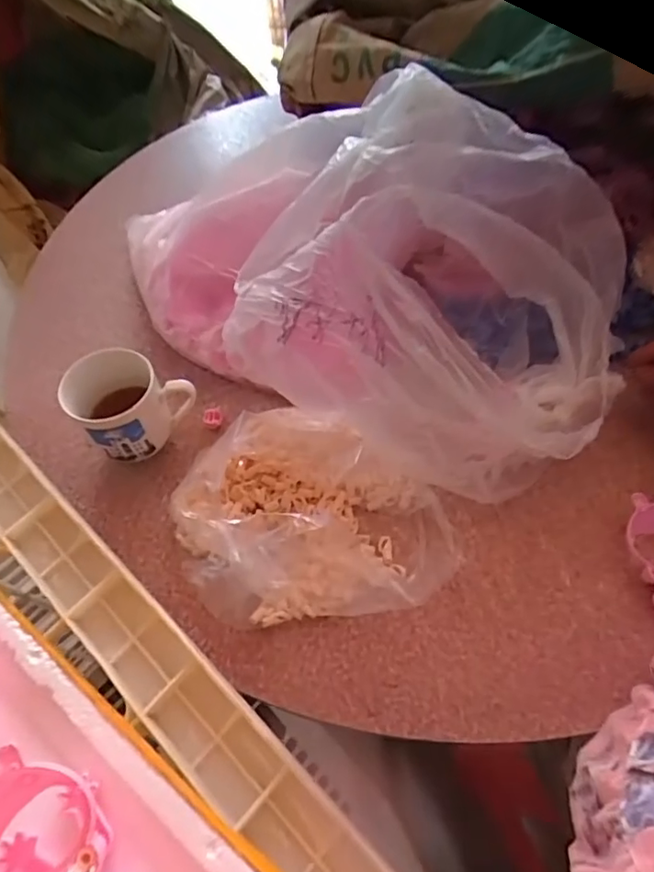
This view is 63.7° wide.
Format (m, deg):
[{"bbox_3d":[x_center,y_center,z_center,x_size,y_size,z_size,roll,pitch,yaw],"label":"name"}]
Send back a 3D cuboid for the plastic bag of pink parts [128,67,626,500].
[{"bbox_3d":[0.051,-0.159,0.491,0.457,0.194,0.289,32,65,18],"label":"plastic bag of pink parts"}]

